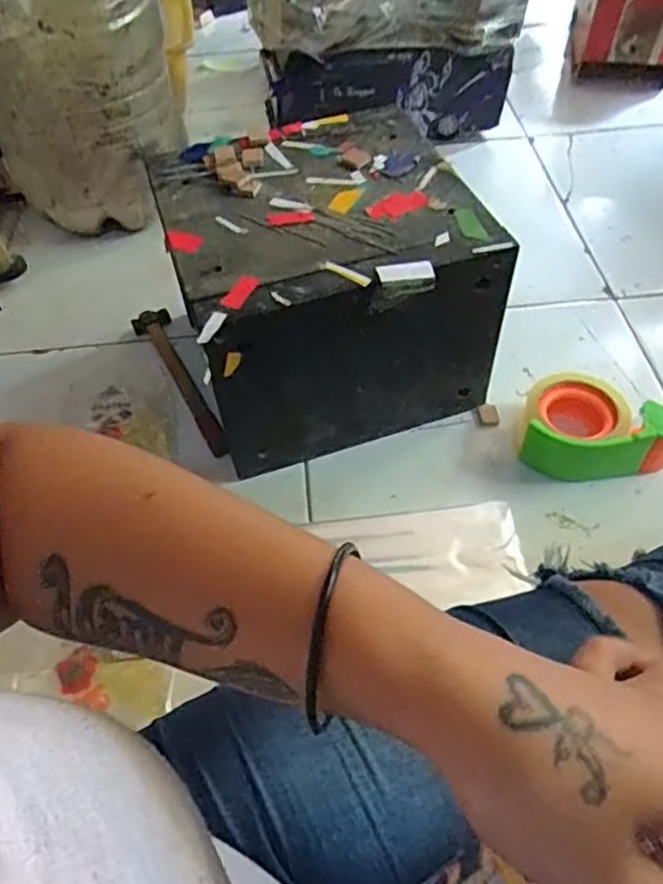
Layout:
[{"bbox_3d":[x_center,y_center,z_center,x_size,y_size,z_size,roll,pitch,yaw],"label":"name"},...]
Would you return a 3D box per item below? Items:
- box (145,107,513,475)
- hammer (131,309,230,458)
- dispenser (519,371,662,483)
[{"bbox_3d":[-0.010,-0.163,0.681,0.282,0.214,0.277,-17,55,-8],"label":"box"},{"bbox_3d":[-0.181,-0.074,0.750,0.043,0.023,0.235,-23,56,-13],"label":"hammer"},{"bbox_3d":[0.263,-0.020,0.651,0.145,0.066,0.104,-6,54,-1],"label":"dispenser"}]

